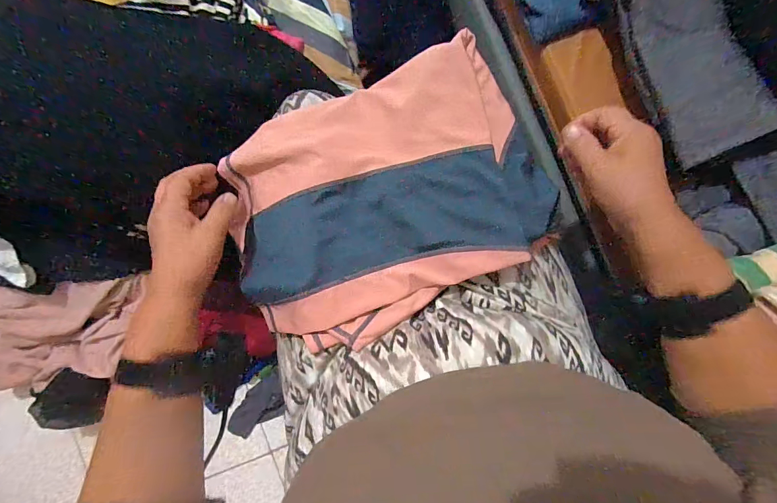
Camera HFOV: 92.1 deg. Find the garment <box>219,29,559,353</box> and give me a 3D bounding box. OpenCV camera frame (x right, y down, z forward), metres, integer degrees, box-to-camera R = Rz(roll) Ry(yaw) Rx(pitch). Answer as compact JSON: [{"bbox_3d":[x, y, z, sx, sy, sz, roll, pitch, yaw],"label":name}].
[{"bbox_3d":[-0.011,-0.053,0.386,0.310,0.047,0.238,-23,88,0],"label":"garment"}]

